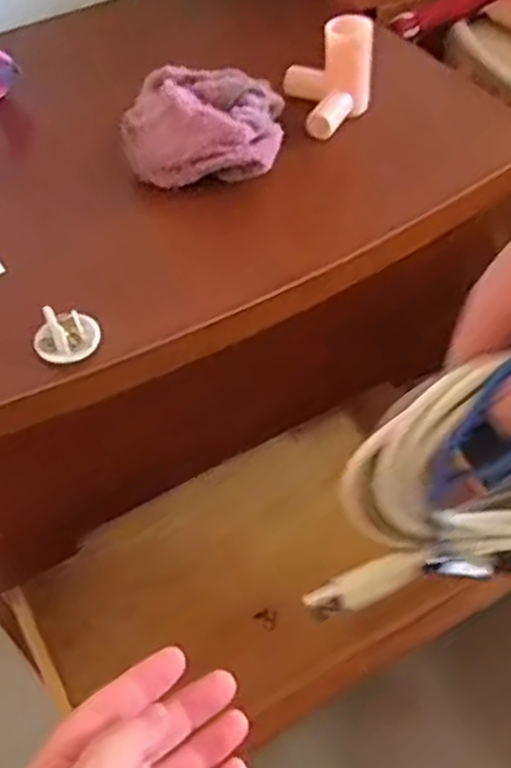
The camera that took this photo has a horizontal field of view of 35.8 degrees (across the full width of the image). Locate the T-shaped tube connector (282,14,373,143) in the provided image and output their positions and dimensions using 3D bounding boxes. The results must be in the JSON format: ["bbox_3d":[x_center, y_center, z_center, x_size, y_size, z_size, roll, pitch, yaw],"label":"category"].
[{"bbox_3d":[0.051,-0.201,0.510,0.052,0.060,0.059,-12,51,-7],"label":"T-shaped tube connector"}]

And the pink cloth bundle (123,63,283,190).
[{"bbox_3d":[-0.032,-0.156,0.488,0.092,0.056,0.067,9,51,10],"label":"pink cloth bundle"}]

